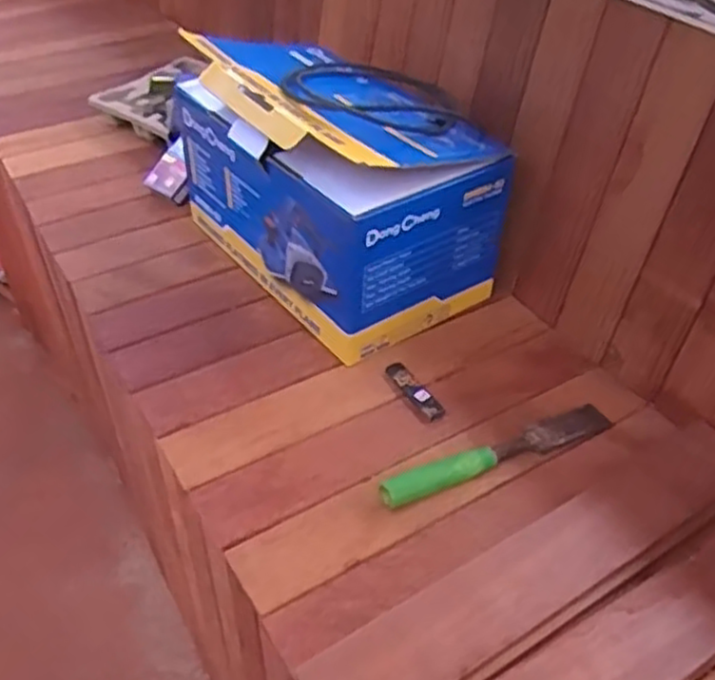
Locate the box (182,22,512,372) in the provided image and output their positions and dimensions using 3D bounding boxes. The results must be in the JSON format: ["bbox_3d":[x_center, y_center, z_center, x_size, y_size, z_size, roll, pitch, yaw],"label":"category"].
[{"bbox_3d":[-0.014,-0.190,0.830,0.245,0.216,0.341,-26,49,-26],"label":"box"}]

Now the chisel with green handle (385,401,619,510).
[{"bbox_3d":[0.129,0.099,0.661,0.237,0.026,0.035,-20,46,-21],"label":"chisel with green handle"}]

